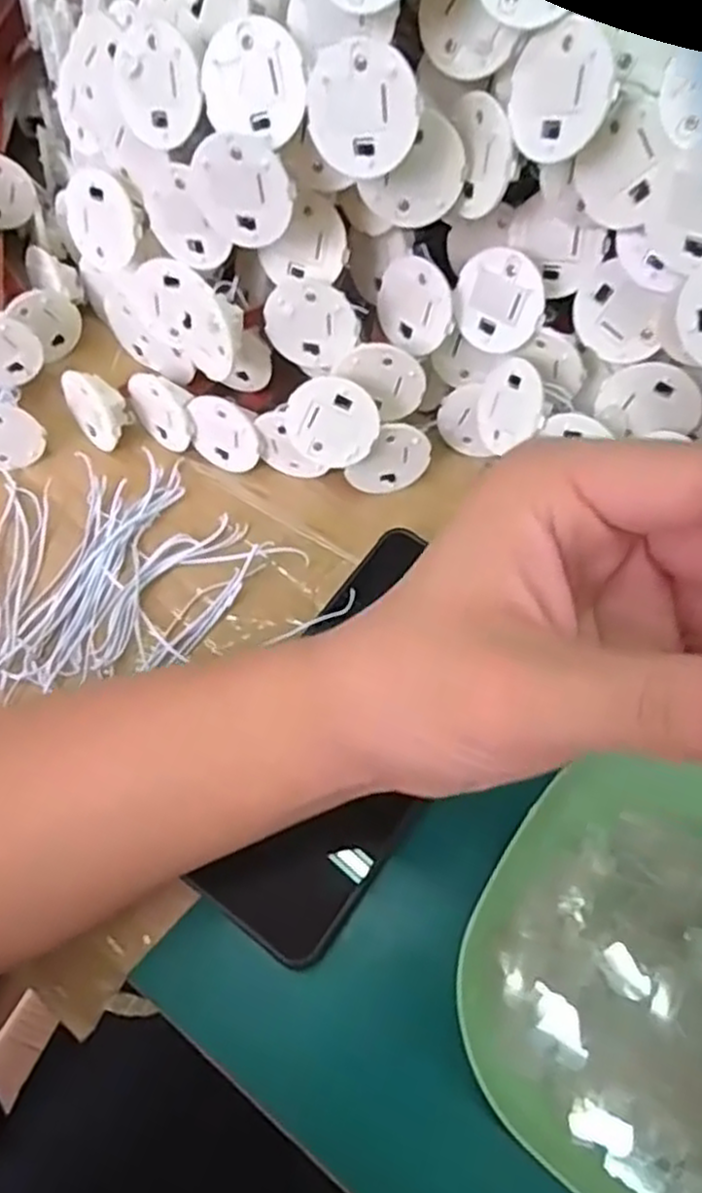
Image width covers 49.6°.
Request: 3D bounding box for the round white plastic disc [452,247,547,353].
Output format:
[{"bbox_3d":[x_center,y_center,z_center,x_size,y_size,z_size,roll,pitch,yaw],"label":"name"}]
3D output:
[{"bbox_3d":[0.059,-0.118,0.305,0.037,0.037,0.004,11,29,33],"label":"round white plastic disc"}]

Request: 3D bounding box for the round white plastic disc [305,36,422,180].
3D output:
[{"bbox_3d":[0.003,-0.160,0.250,0.039,0.038,0.004,29,42,3],"label":"round white plastic disc"}]

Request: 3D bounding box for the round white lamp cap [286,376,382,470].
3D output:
[{"bbox_3d":[-0.008,-0.073,0.318,0.038,0.037,0.004,26,34,-10],"label":"round white lamp cap"}]

